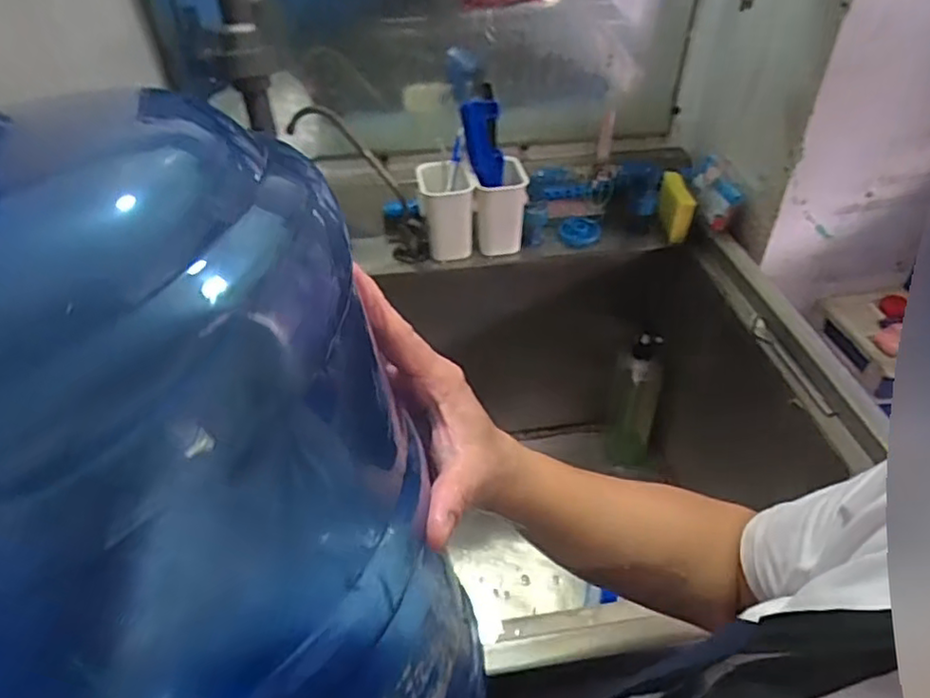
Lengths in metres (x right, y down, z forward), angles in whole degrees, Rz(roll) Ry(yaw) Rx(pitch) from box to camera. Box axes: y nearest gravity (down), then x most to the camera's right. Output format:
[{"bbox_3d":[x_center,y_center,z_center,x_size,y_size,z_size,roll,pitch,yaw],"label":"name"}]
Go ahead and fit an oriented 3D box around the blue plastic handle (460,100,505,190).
[{"bbox_3d":[0.026,-0.279,0.877,0.052,0.111,0.029,-26,26,-26],"label":"blue plastic handle"}]

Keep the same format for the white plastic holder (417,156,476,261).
[{"bbox_3d":[-0.027,-0.193,0.911,0.069,0.114,0.078,-10,42,-10],"label":"white plastic holder"}]

